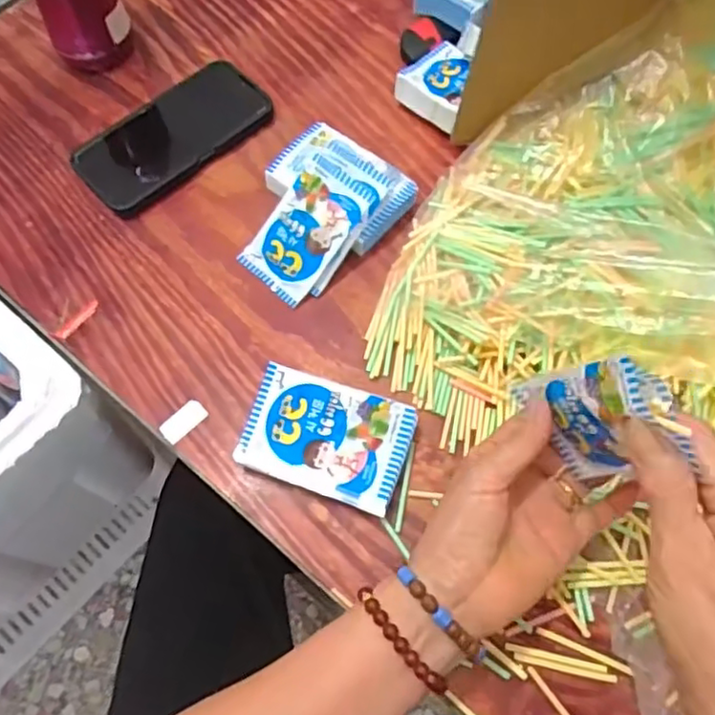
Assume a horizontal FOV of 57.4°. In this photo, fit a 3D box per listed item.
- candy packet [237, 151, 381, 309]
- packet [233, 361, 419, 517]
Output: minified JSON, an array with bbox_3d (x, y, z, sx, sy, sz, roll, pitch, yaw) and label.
[{"bbox_3d":[-0.039,-0.099,0.501,0.066,0.010,0.104,40,101,17],"label":"candy packet"},{"bbox_3d":[-0.021,0.055,0.444,0.108,0.030,0.073,19,68,8],"label":"packet"}]

